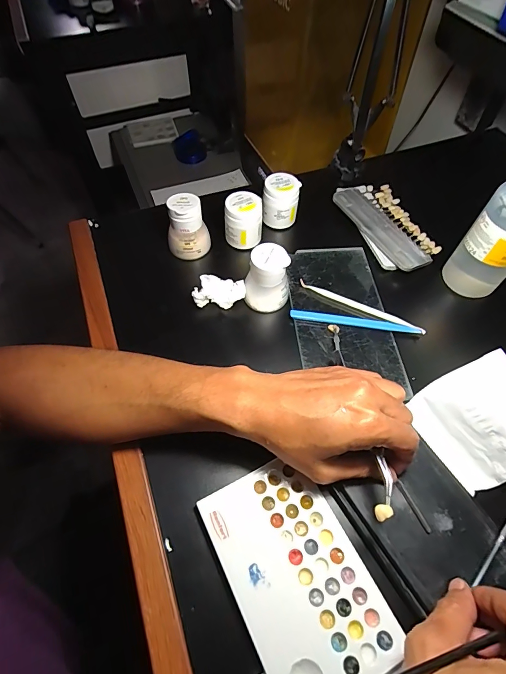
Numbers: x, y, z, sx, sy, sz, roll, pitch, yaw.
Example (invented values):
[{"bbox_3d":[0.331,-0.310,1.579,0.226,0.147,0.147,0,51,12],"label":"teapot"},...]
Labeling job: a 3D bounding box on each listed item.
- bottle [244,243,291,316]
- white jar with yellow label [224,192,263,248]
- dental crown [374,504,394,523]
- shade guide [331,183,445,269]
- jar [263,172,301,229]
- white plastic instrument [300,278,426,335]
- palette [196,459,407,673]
[{"bbox_3d":[0.015,-0.062,0.377,0.045,0.058,0.040,1,58,0],"label":"bottle"},{"bbox_3d":[-0.012,-0.139,0.433,0.044,0.054,0.039,-1,58,-2],"label":"white jar with yellow label"},{"bbox_3d":[0.088,0.117,0.240,0.012,0.004,0.010,-17,61,-10],"label":"dental crown"},{"bbox_3d":[0.174,-0.146,0.465,0.088,0.016,0.151,-20,60,-13],"label":"shade guide"},{"bbox_3d":[0.035,-0.171,0.454,0.044,0.052,0.042,8,58,4],"label":"jar"},{"bbox_3d":[0.118,-0.034,0.395,0.140,0.006,0.010,25,61,14],"label":"white plastic instrument"},{"bbox_3d":[0.031,0.172,0.264,0.092,0.006,0.148,-24,61,-15],"label":"palette"}]

